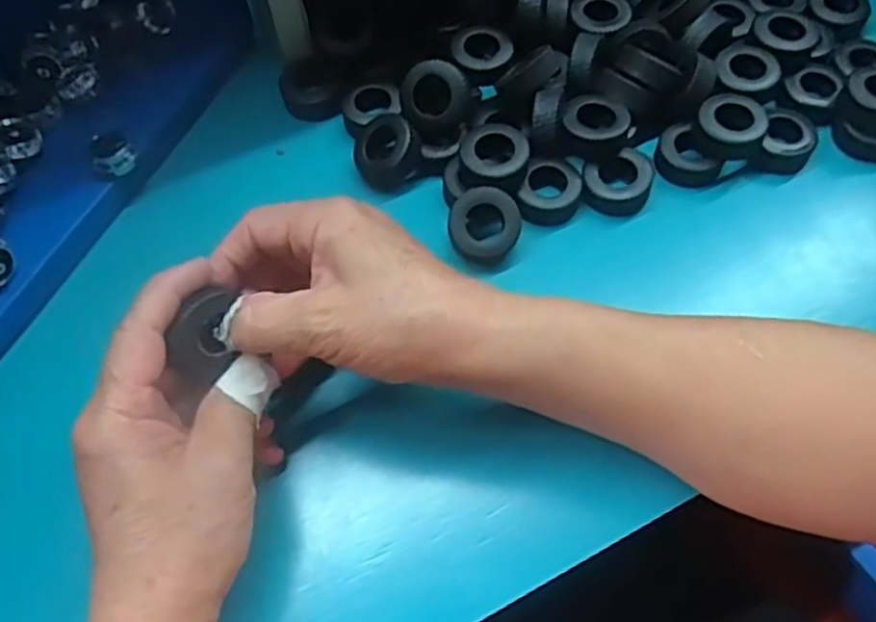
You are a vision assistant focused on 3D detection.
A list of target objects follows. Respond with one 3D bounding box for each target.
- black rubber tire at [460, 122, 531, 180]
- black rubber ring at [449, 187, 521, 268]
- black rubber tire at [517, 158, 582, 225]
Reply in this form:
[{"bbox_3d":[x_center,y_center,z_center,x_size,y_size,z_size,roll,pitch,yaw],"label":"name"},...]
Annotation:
[{"bbox_3d":[0.031,-0.085,0.388,0.036,0.015,0.034,0,64,-1],"label":"black rubber tire"},{"bbox_3d":[0.024,-0.045,0.376,0.037,0.014,0.041,-1,97,2],"label":"black rubber ring"},{"bbox_3d":[0.061,-0.064,0.385,0.031,0.016,0.037,19,65,8],"label":"black rubber tire"}]

